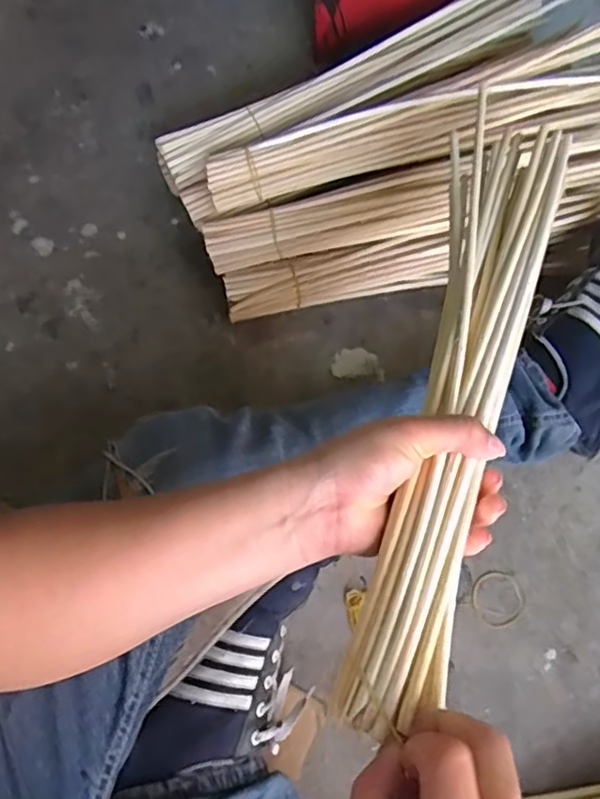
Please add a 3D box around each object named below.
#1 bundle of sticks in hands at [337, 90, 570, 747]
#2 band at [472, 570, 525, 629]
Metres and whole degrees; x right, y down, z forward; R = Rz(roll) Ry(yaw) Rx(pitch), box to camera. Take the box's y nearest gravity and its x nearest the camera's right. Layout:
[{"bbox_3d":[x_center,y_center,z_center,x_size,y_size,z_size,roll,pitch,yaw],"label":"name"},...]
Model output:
[{"bbox_3d":[0.113,-0.029,0.418,0.079,0.035,0.467,15,62,9],"label":"bundle of sticks in hands"},{"bbox_3d":[0.187,0.188,0.594,0.050,0.005,0.049,-26,66,-10],"label":"band"}]

